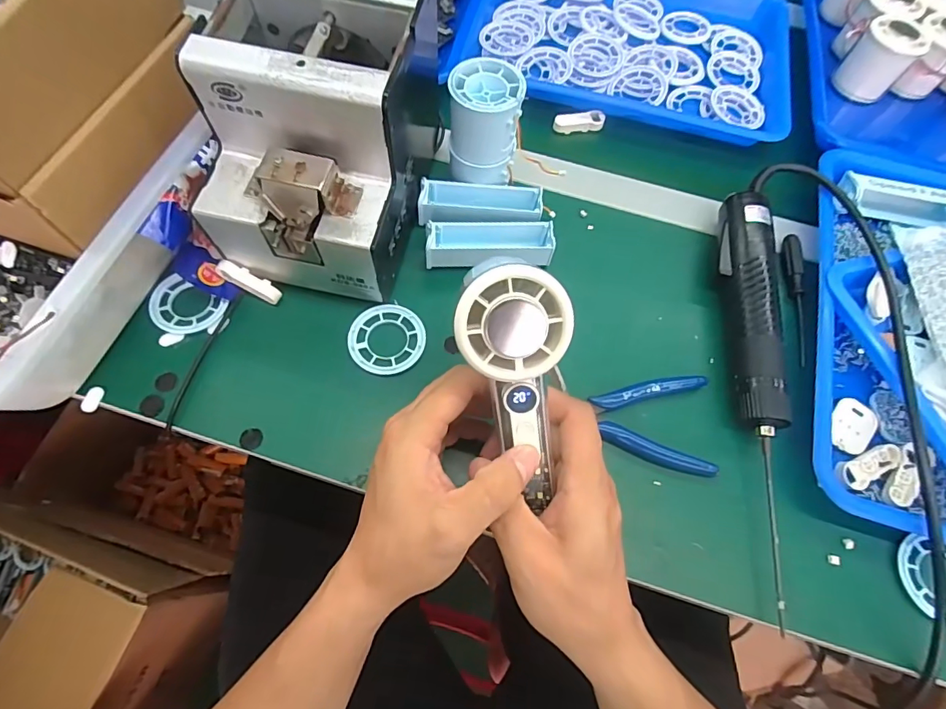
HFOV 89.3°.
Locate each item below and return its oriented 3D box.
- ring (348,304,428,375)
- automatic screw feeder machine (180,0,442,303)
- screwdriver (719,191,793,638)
[{"bbox_3d":[-0.066,-0.012,0.367,0.056,0.004,0.057,1,66,-2],"label":"ring"},{"bbox_3d":[-0.103,-0.152,0.345,0.133,0.146,0.176,15,67,4],"label":"automatic screw feeder machine"},{"bbox_3d":[0.215,0.014,0.353,0.040,0.033,0.316,5,66,-1],"label":"screwdriver"}]

